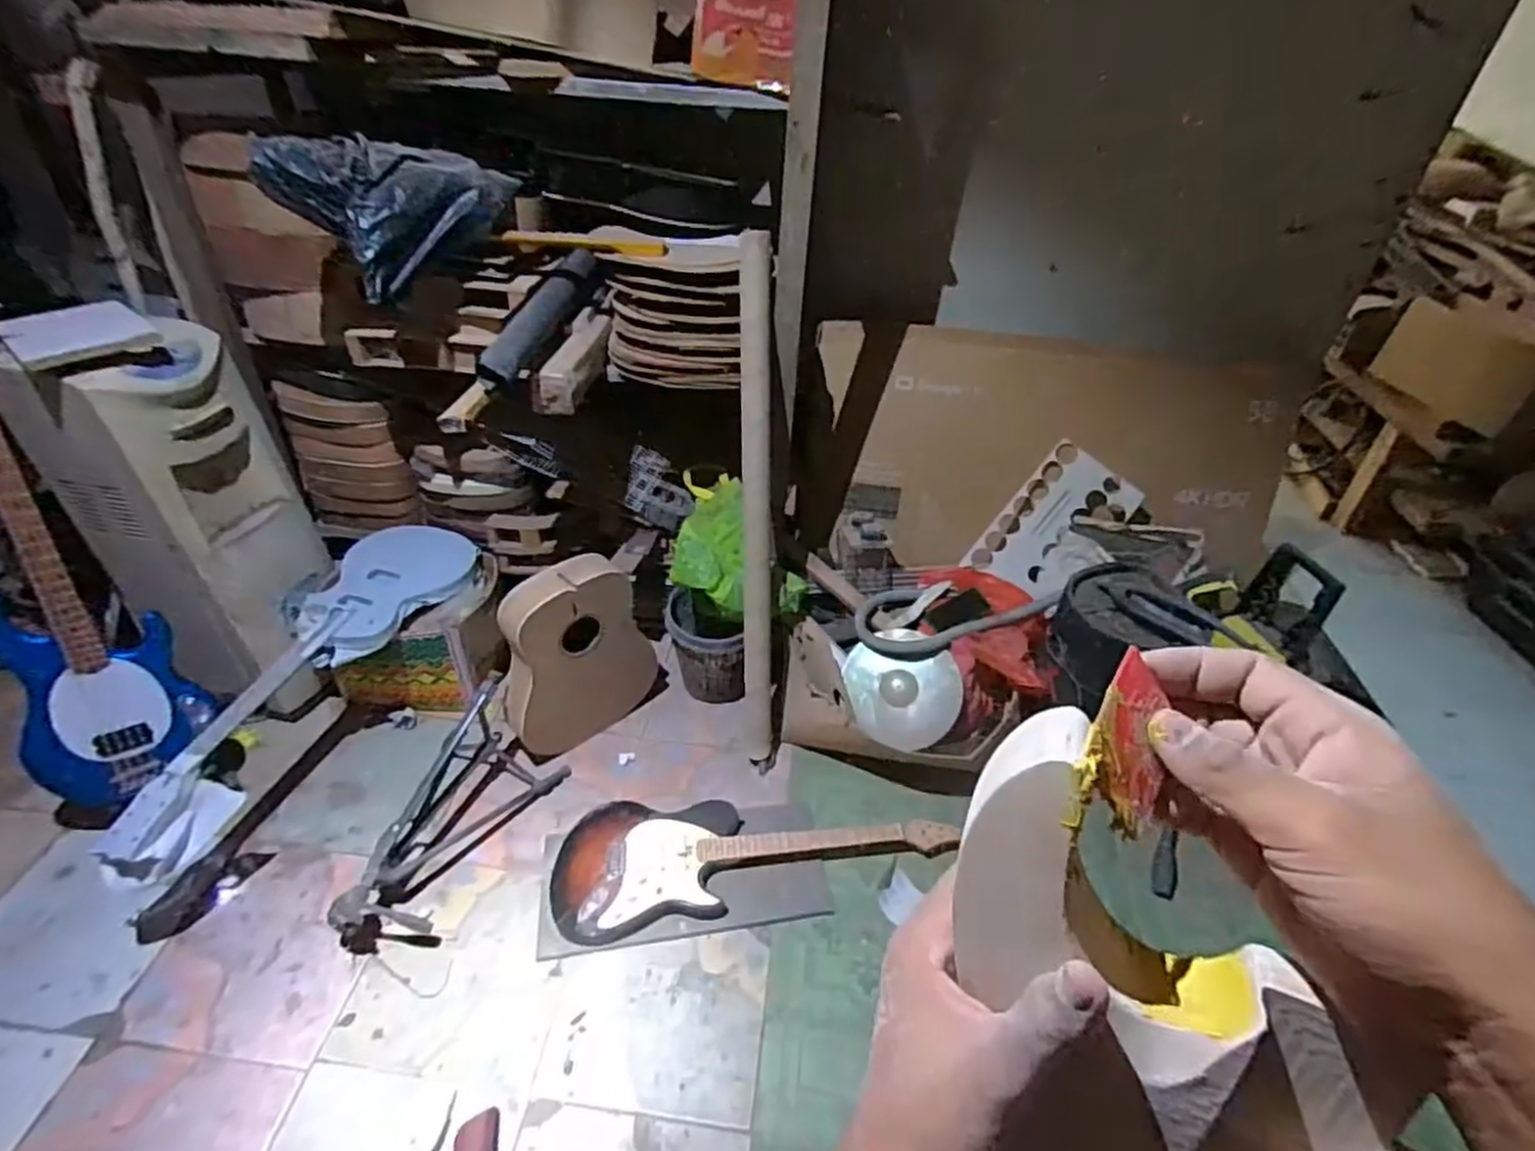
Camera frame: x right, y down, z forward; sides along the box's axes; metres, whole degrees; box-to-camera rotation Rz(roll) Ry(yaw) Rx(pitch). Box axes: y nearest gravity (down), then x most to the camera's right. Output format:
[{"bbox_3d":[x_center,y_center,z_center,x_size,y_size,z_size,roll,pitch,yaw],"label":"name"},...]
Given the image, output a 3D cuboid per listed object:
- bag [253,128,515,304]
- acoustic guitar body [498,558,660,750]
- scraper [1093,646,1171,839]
[{"bbox_3d":[-0.725,-0.723,1.447,0.459,0.234,0.185,-16,43,-23],"label":"bag"},{"bbox_3d":[-0.463,0.191,1.779,0.142,0.485,0.377,32,46,30],"label":"acoustic guitar body"},{"bbox_3d":[0.135,0.062,0.266,0.056,0.044,0.004,-44,15,-31],"label":"scraper"}]

